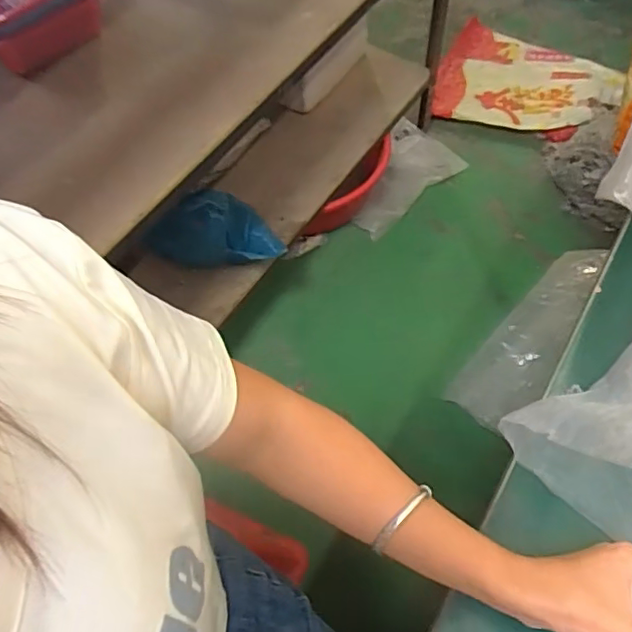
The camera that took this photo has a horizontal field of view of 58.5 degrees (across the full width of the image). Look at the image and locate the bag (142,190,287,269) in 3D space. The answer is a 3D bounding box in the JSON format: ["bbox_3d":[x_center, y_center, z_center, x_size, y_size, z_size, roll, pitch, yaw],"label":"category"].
[{"bbox_3d":[-0.199,-0.167,1.136,0.253,0.105,0.140,-6,61,0],"label":"bag"}]

